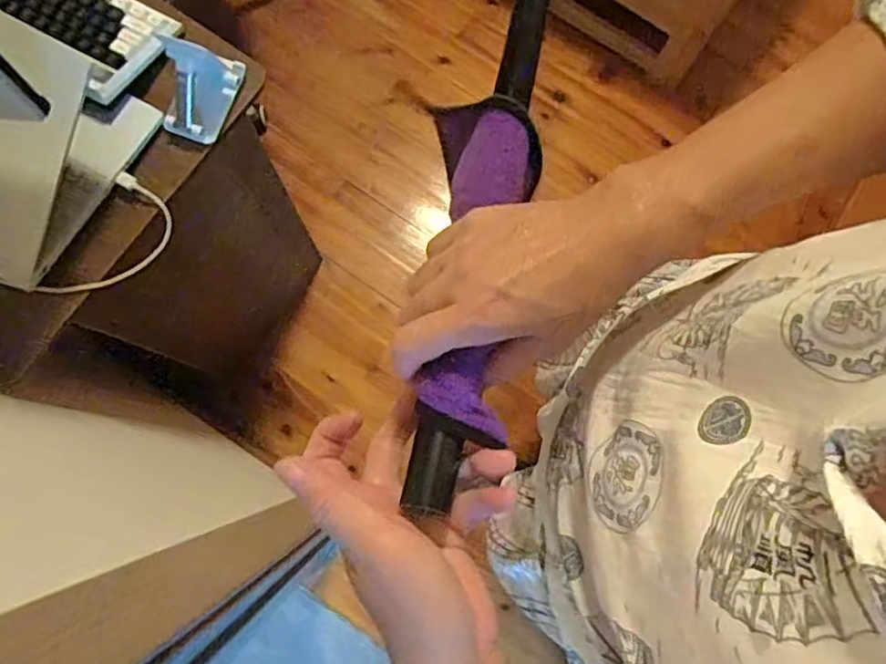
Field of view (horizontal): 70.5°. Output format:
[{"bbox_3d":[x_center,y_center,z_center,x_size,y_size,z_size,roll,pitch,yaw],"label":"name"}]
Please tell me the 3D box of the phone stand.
[{"bbox_3d":[-0.282,-0.283,0.710,0.063,0.079,0.110,20,80,2],"label":"phone stand"}]

